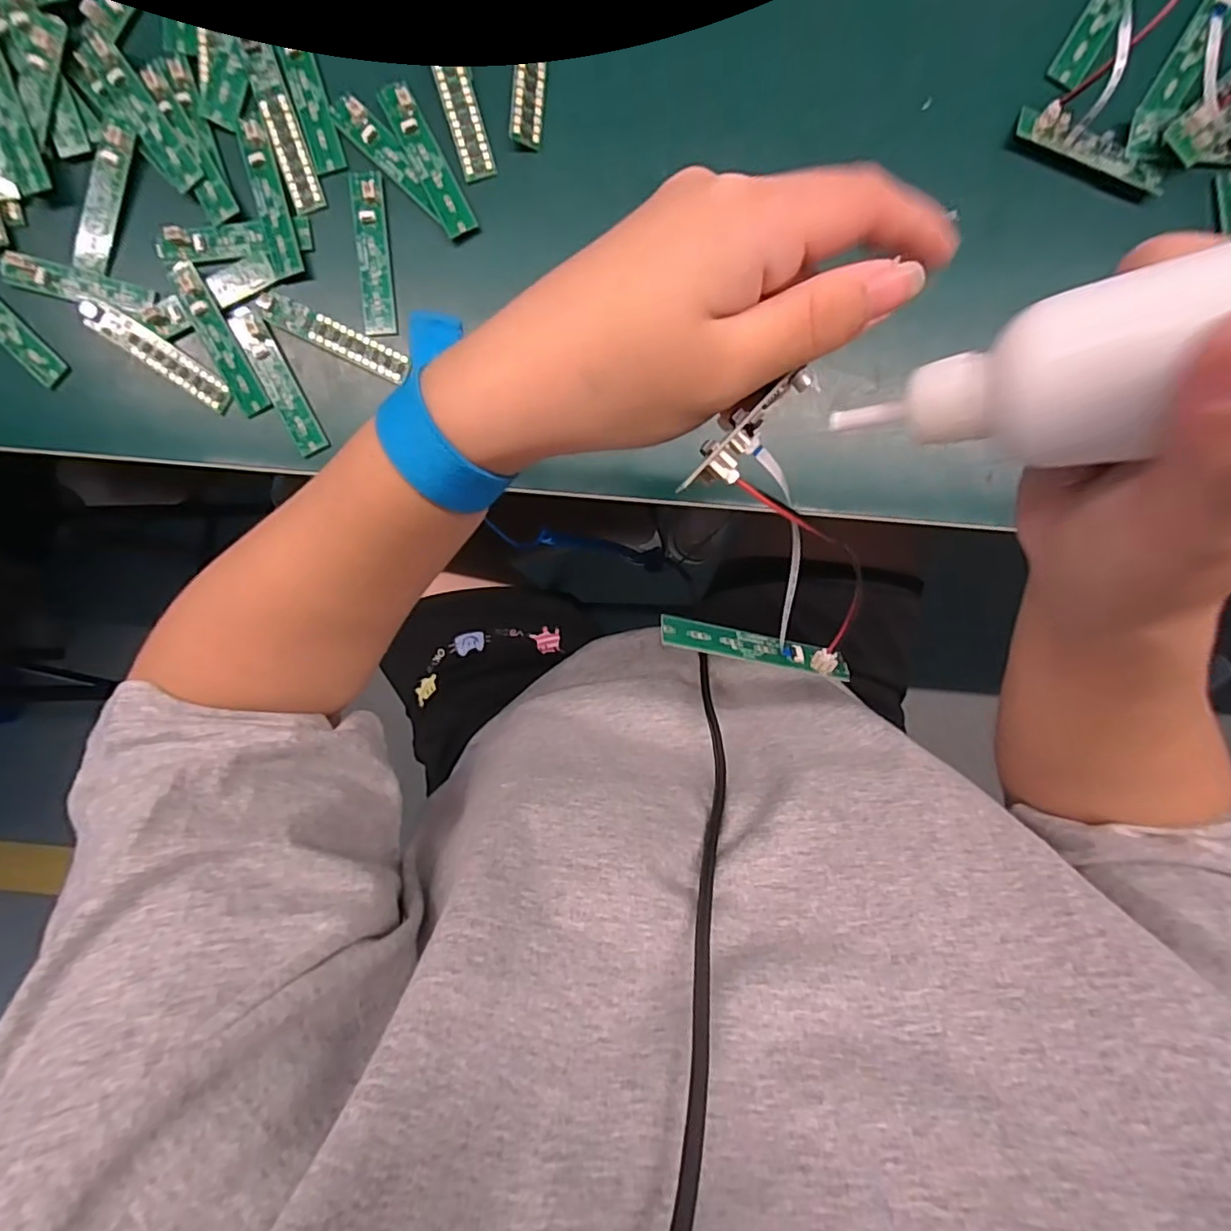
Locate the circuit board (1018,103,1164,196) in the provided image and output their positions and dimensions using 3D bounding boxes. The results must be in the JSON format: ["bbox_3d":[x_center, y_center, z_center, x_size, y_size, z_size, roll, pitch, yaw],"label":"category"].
[{"bbox_3d":[0.252,-0.246,0.308,0.081,0.010,0.017,22,98,-3],"label":"circuit board"}]

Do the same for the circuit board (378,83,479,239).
[{"bbox_3d":[-0.101,-0.246,0.317,0.017,0.005,0.080,-27,98,4],"label":"circuit board"}]

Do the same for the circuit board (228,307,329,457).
[{"bbox_3d":[-0.191,-0.133,0.333,0.016,0.004,0.084,-25,98,4],"label":"circuit board"}]

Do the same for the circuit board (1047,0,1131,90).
[{"bbox_3d":[0.256,-0.316,0.300,0.019,0.010,0.084,29,98,-4],"label":"circuit board"}]

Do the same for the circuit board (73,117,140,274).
[{"bbox_3d":[-0.281,-0.229,0.321,0.019,0.004,0.077,21,103,-8],"label":"circuit board"}]

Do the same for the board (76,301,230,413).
[{"bbox_3d":[-0.259,-0.148,0.329,0.088,0.007,0.017,35,97,-5],"label":"board"}]

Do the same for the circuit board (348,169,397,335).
[{"bbox_3d":[-0.134,-0.201,0.323,0.019,0.010,0.084,-4,98,2],"label":"circuit board"}]

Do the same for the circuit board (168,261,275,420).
[{"bbox_3d":[-0.222,-0.155,0.328,0.017,0.004,0.087,-24,98,4],"label":"circuit board"}]

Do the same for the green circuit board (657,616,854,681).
[{"bbox_3d":[0.061,0.012,0.250,0.082,0.009,0.015,12,54,-5],"label":"green circuit board"}]

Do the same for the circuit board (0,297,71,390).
[{"bbox_3d":[-0.344,-0.165,0.329,0.017,0.007,0.082,-42,96,6],"label":"circuit board"}]

